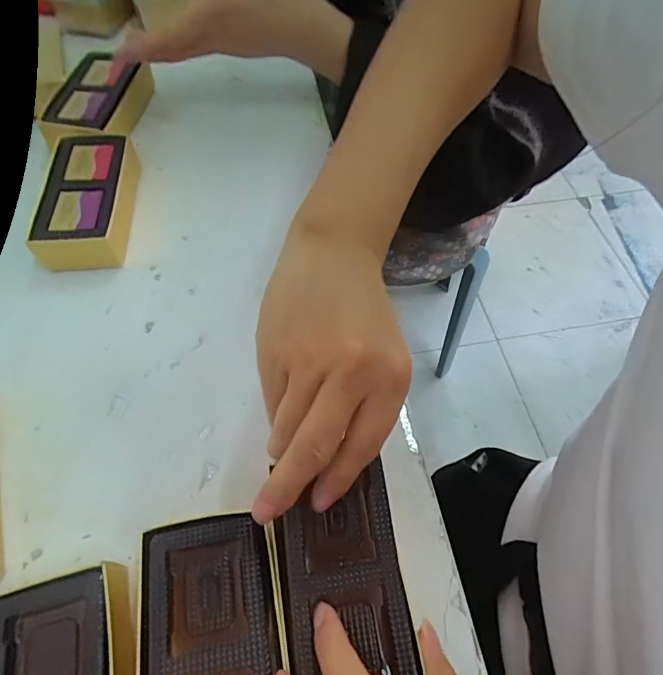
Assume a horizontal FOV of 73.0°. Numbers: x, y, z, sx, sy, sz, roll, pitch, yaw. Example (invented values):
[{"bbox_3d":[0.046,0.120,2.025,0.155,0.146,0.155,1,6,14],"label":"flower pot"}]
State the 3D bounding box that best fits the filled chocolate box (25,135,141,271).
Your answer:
[{"bbox_3d":[-0.184,-0.101,0.340,0.060,0.031,0.128,-7,61,-6],"label":"filled chocolate box"}]

